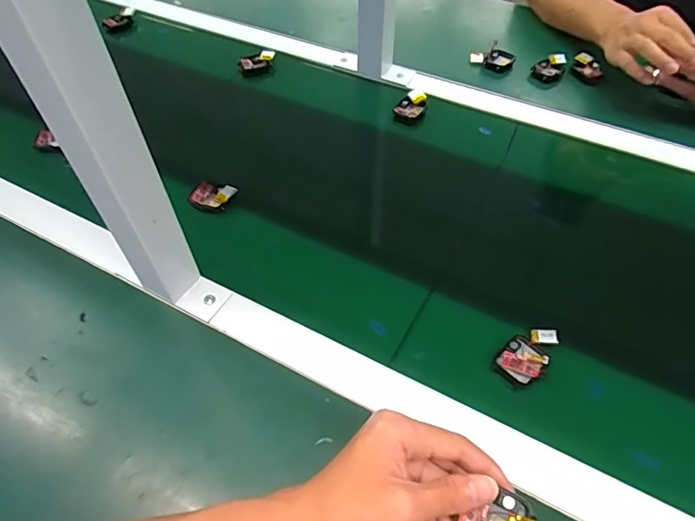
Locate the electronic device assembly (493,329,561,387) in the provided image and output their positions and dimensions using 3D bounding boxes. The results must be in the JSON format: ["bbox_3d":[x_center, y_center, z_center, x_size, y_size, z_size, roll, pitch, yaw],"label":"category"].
[{"bbox_3d":[0.157,0.080,0.415,0.034,0.012,0.061,37,58,20],"label":"electronic device assembly"}]

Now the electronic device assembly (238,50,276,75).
[{"bbox_3d":[-0.134,-0.295,0.713,0.055,0.026,0.022,-18,57,-19],"label":"electronic device assembly"}]

